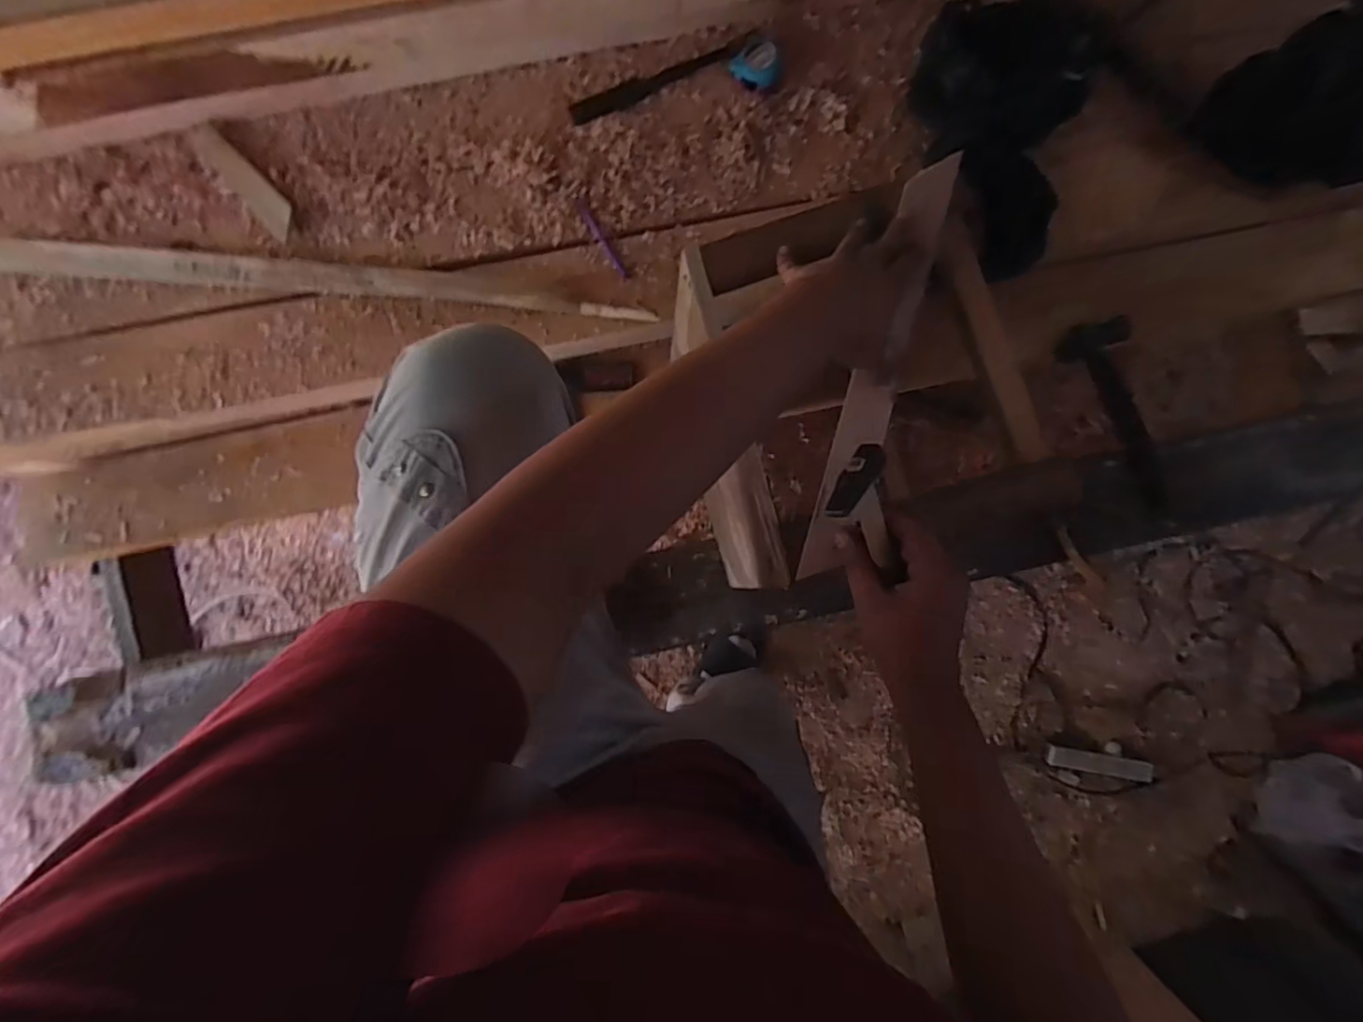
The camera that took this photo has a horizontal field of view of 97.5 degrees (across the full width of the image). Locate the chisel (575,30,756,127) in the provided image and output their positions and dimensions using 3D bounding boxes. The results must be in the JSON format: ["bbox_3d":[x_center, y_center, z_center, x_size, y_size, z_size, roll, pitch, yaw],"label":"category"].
[{"bbox_3d":[-0.026,-0.590,0.813,0.265,0.019,0.041,-23,85,-2],"label":"chisel"}]

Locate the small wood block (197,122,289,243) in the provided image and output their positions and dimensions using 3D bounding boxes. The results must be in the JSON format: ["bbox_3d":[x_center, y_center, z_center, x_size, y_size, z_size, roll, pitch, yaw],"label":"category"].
[{"bbox_3d":[-0.572,-0.433,0.781,0.042,0.014,0.190,-43,86,-4],"label":"small wood block"}]

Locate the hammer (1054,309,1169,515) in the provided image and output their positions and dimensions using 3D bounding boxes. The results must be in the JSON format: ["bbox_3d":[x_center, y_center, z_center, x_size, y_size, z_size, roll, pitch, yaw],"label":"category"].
[{"bbox_3d":[0.609,-0.133,0.826,0.100,0.040,0.281,-11,85,-1],"label":"hammer"}]

